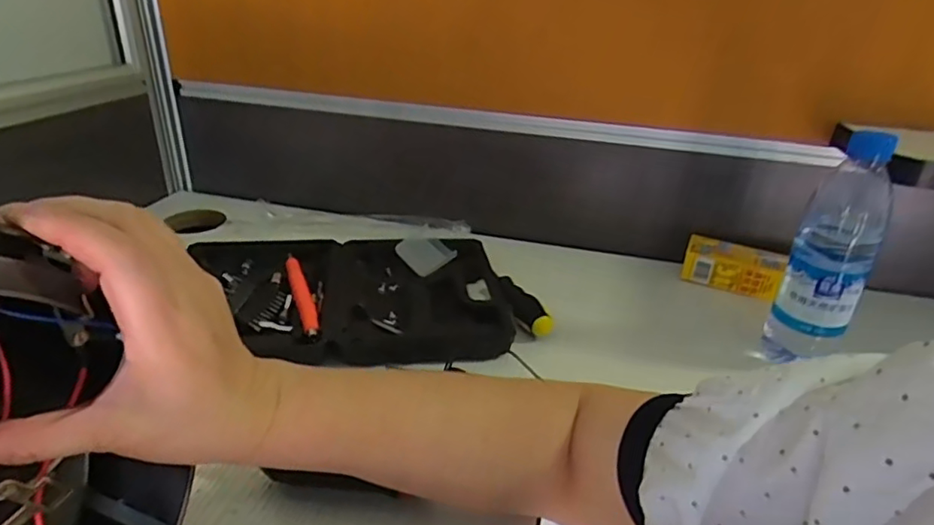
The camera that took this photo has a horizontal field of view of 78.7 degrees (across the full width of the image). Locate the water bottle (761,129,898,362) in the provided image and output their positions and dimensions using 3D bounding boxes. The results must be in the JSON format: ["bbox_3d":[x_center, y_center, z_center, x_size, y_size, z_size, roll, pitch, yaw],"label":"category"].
[{"bbox_3d":[0.321,-0.006,0.505,0.063,0.208,0.065,15,30,21],"label":"water bottle"}]

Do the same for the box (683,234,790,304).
[{"bbox_3d":[0.312,0.005,0.669,0.106,0.043,0.049,16,31,24],"label":"box"}]

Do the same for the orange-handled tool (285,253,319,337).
[{"bbox_3d":[-0.168,0.029,0.581,0.017,0.009,0.156,-9,30,-22],"label":"orange-handled tool"}]

